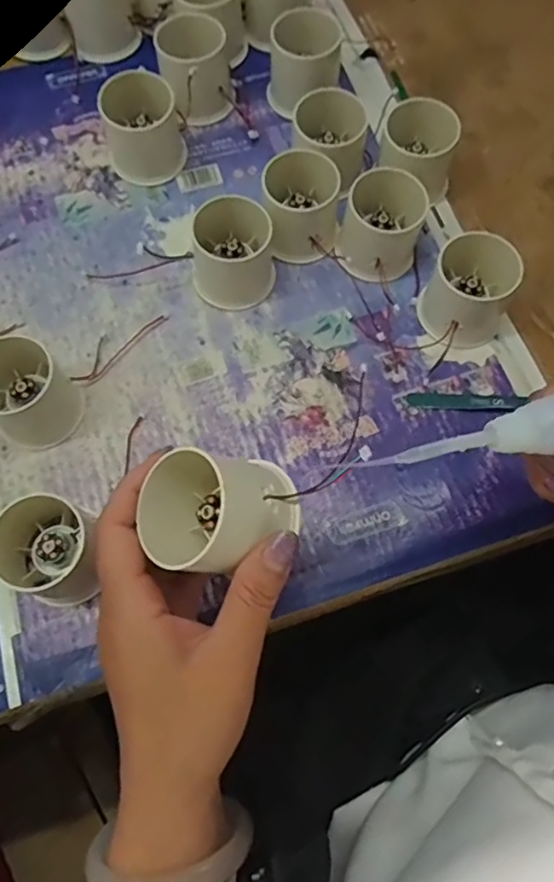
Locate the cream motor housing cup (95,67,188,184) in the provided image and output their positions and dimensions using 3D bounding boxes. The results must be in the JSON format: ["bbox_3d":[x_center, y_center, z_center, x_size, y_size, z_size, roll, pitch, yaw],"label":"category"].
[{"bbox_3d":[-0.095,-0.222,0.413,0.052,0.055,0.048,0,71,0],"label":"cream motor housing cup"}]

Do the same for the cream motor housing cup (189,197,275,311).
[{"bbox_3d":[-0.029,-0.125,0.385,0.055,0.050,0.053,0,71,0],"label":"cream motor housing cup"}]

